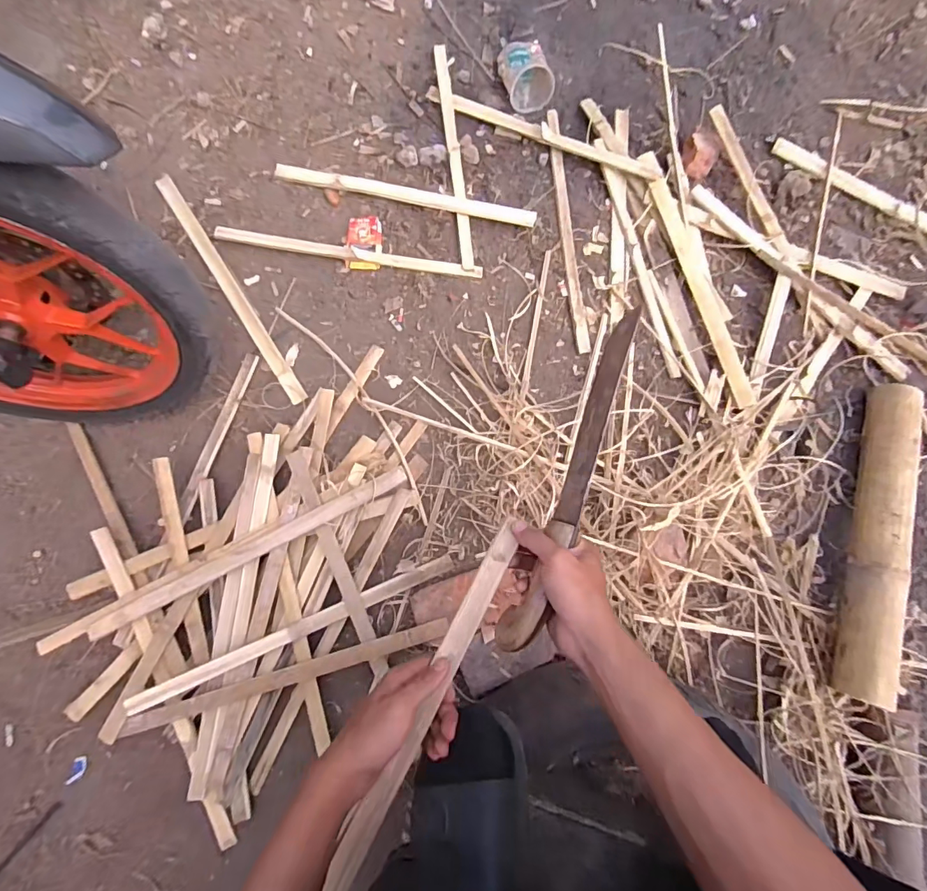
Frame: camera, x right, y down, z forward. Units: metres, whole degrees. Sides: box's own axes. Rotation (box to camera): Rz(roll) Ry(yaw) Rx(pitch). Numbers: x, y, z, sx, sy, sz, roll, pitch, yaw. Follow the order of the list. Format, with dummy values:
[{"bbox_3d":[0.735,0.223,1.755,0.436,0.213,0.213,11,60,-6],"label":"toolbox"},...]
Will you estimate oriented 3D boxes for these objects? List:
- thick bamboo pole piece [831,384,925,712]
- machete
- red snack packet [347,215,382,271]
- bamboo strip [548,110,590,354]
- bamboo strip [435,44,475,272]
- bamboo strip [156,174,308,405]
[{"bbox_3d":[0.680,0.138,0.750,0.065,0.077,0.528,19,79,3],"label":"thick bamboo pole piece"},{"bbox_3d":[0.119,0.028,0.484,0.034,0.036,0.375,22,78,4],"label":"machete"},{"bbox_3d":[-0.191,-0.391,0.884,0.067,0.010,0.111,2,78,0],"label":"red snack packet"},{"bbox_3d":[0.205,-0.432,0.903,0.031,0.011,0.524,-3,78,-1],"label":"bamboo strip"},{"bbox_3d":[-0.018,-0.586,0.923,0.026,0.015,0.509,-6,79,-2],"label":"bamboo strip"},{"bbox_3d":[-0.440,-0.298,0.864,0.030,0.007,0.522,-32,84,-10],"label":"bamboo strip"}]

